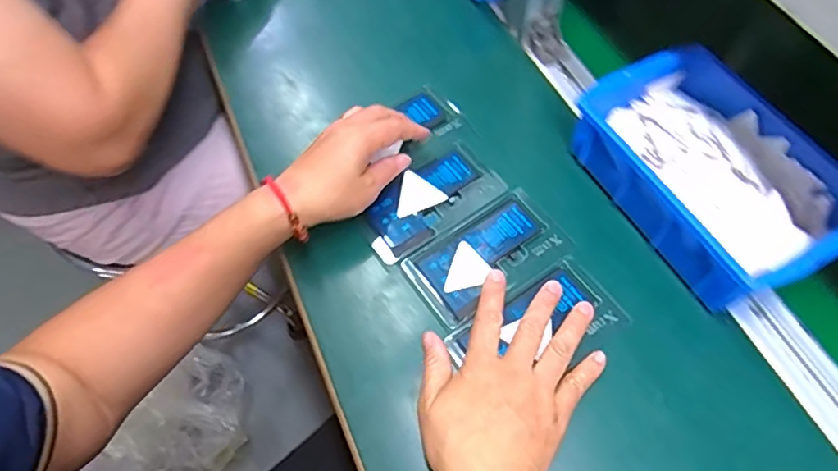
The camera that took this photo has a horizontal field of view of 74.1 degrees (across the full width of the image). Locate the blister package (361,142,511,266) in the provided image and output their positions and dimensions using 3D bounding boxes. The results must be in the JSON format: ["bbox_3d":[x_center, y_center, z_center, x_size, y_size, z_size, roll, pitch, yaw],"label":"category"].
[{"bbox_3d":[0.008,-0.030,0.477,0.124,0.008,0.065,-34,65,-14],"label":"blister package"}]

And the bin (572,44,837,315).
[{"bbox_3d":[0.233,-0.050,0.444,0.141,0.061,0.199,-26,63,-10],"label":"bin"}]

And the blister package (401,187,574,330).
[{"bbox_3d":[0.056,0.015,0.449,0.125,0.011,0.071,-34,65,-13],"label":"blister package"}]

